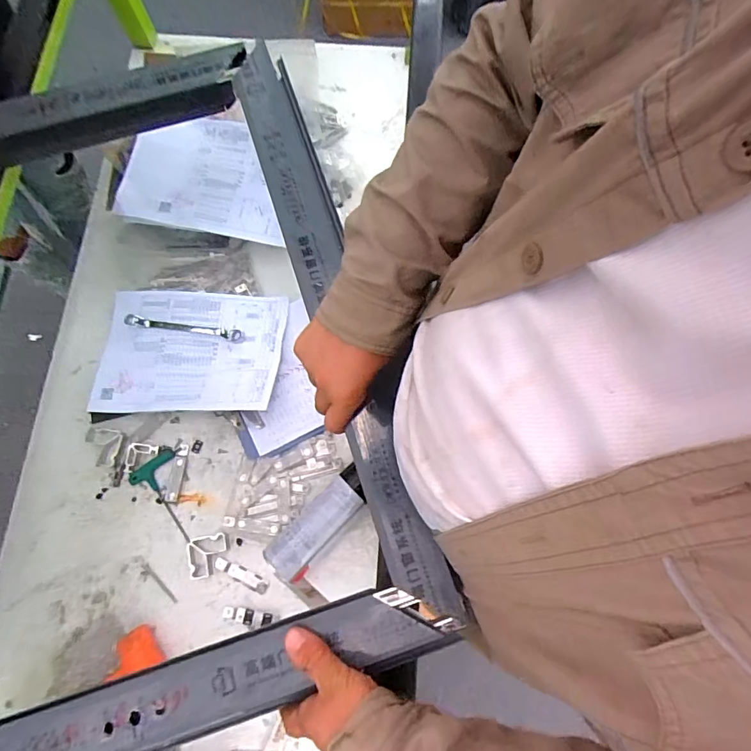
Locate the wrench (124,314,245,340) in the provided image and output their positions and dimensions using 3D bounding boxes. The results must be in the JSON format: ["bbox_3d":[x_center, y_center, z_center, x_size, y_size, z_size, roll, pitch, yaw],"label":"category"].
[{"bbox_3d":[-0.311,-0.078,0.752,0.185,0.012,0.018,7,75,2],"label":"wrench"}]

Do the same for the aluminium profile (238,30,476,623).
[{"bbox_3d":[-0.046,-0.086,0.499,0.063,0.048,0.669,-17,76,-5],"label":"aluminium profile"}]

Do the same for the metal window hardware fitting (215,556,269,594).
[{"bbox_3d":[-0.198,0.294,0.689,0.085,0.004,0.021,27,77,7],"label":"metal window hardware fitting"}]

